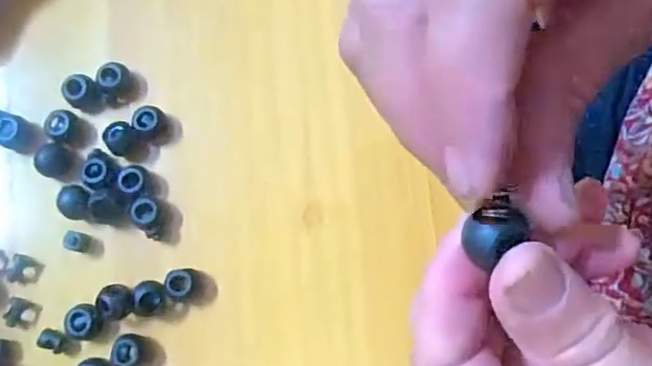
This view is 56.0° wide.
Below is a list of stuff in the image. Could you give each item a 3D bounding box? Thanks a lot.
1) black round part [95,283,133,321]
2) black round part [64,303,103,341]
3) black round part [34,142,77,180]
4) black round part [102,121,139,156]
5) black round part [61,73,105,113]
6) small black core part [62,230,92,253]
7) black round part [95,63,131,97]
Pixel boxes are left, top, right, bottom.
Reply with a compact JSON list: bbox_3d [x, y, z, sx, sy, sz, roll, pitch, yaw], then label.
[{"bbox_3d":[-0.091,0.052,0.268,0.014,0.012,0.015,0,79,0],"label":"black round part"},{"bbox_3d":[-0.106,0.060,0.268,0.015,0.009,0.014,0,79,0],"label":"black round part"},{"bbox_3d":[-0.124,-0.010,0.283,0.015,0.011,0.016,8,79,1],"label":"black round part"},{"bbox_3d":[-0.094,-0.020,0.283,0.015,0.014,0.012,-38,82,-7],"label":"black round part"},{"bbox_3d":[-0.114,-0.042,0.288,0.016,0.014,0.015,0,79,0],"label":"black round part"},{"bbox_3d":[-0.112,0.026,0.276,0.008,0.013,0.009,12,79,2],"label":"small black core part"},{"bbox_3d":[-0.100,-0.049,0.289,0.014,0.014,0.013,0,79,0],"label":"black round part"}]

